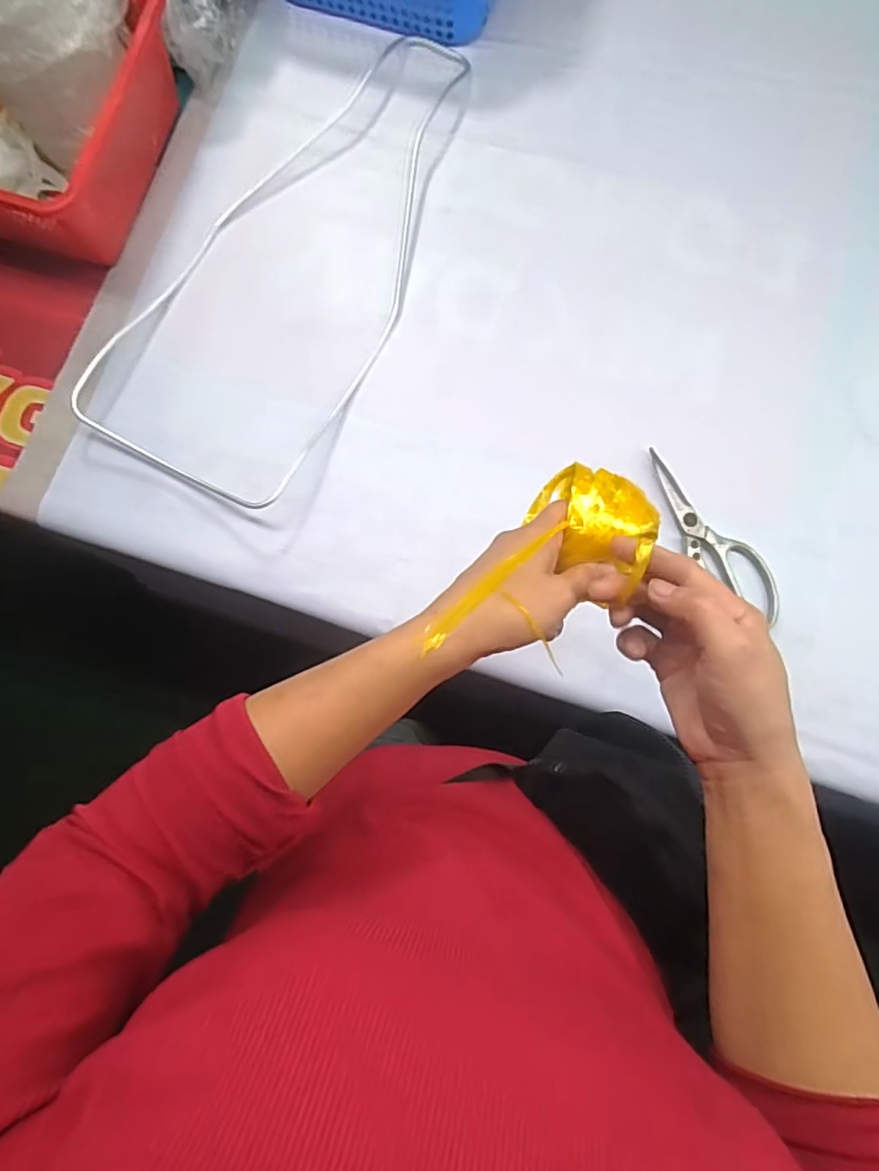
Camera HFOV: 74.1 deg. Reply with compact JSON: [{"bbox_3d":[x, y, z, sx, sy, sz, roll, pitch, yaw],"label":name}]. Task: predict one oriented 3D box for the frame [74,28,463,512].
[{"bbox_3d":[-0.134,-0.371,0.628,0.246,0.028,0.585,30,82,4],"label":"frame"}]

